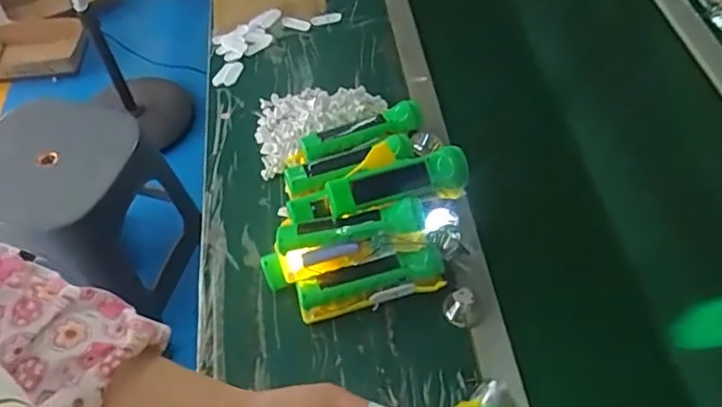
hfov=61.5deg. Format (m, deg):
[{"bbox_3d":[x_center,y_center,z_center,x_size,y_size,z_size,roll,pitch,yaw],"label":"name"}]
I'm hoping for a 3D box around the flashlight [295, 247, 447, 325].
[{"bbox_3d":[0.012,0.093,0.672,0.163,0.049,0.043,-13,53,-7],"label":"flashlight"}]

